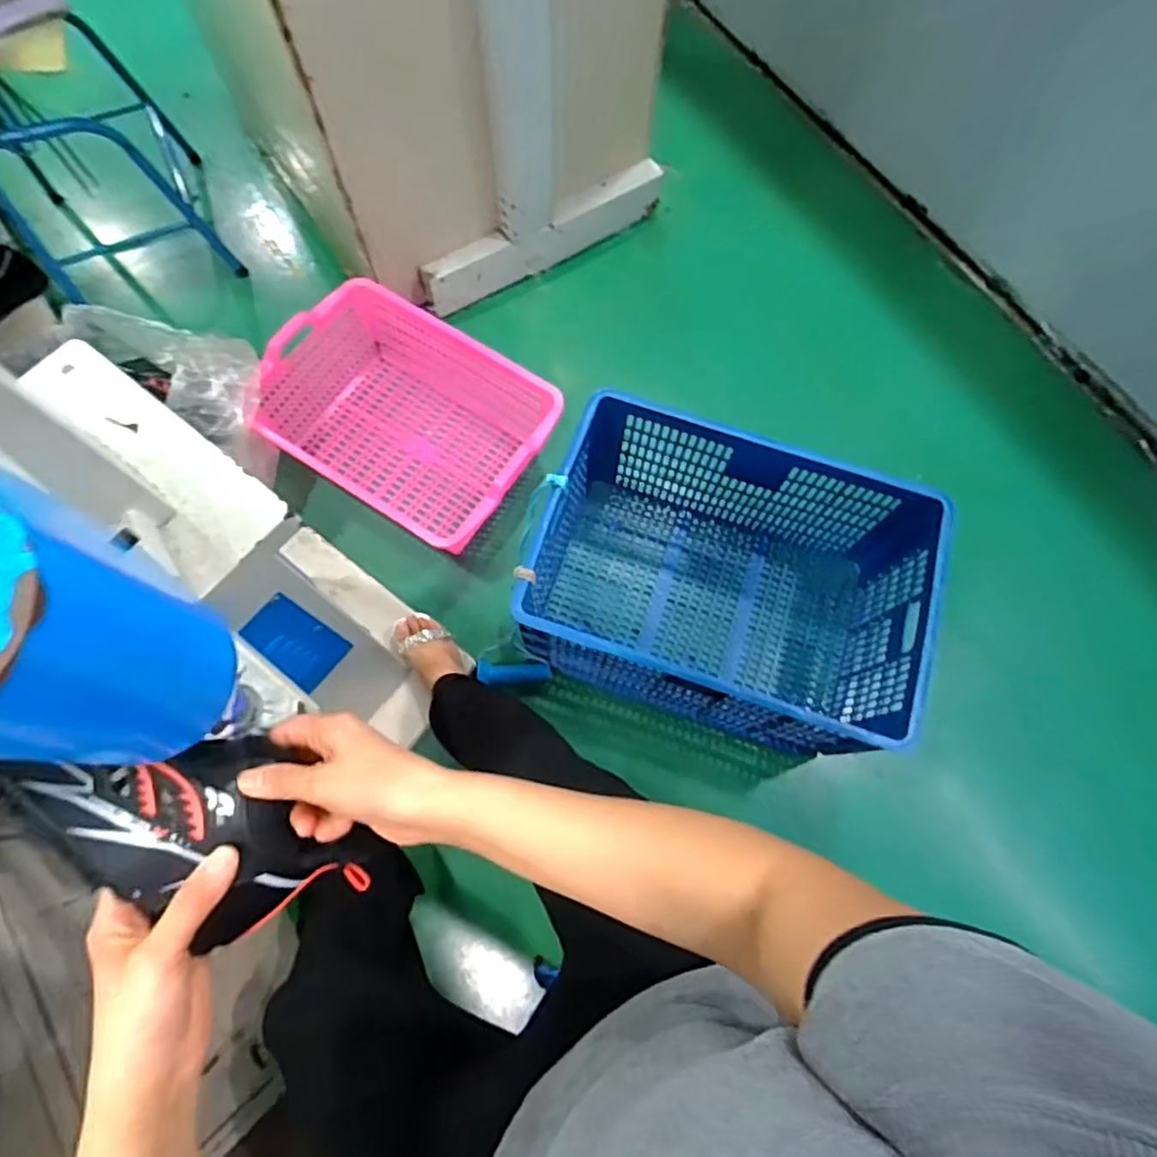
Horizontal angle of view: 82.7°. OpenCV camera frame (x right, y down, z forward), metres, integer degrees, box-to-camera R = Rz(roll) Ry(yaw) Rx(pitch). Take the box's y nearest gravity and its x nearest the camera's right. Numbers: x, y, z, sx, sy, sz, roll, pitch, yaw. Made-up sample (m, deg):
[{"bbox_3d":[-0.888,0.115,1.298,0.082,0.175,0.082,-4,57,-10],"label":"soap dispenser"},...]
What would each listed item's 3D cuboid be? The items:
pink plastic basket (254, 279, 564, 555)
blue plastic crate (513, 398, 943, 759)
[{"bbox_3d":[-0.307,-0.301,1.246,0.497,0.157,0.379,30,74,8],"label":"pink plastic basket"},{"bbox_3d":[0.232,-0.002,1.089,0.567,0.290,0.414,18,72,4],"label":"blue plastic crate"}]

